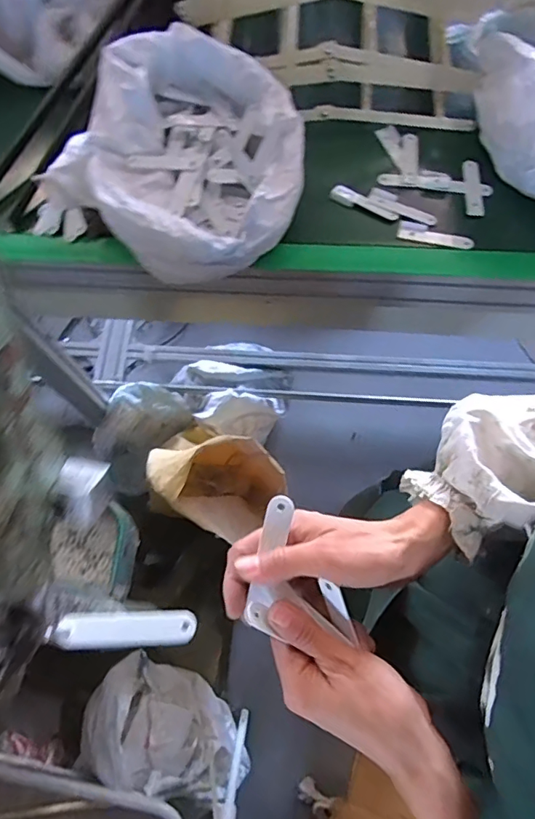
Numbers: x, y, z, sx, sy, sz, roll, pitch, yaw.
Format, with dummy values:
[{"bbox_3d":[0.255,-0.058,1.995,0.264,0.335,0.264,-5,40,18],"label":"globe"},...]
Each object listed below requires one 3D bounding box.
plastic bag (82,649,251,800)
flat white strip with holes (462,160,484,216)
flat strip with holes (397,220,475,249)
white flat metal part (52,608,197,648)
[{"bbox_3d":[-0.182,0.633,0.978,0.321,0.286,0.160,24,72,11],"label":"plastic bag"},{"bbox_3d":[0.286,-0.307,0.686,0.022,0.009,0.083,-1,74,6],"label":"flat white strip with holes"},{"bbox_3d":[0.225,-0.232,0.666,0.099,0.004,0.027,18,71,9],"label":"flat strip with holes"},{"bbox_3d":[-0.093,0.146,0.330,0.088,0.006,0.022,3,69,-13],"label":"white flat metal part"}]

